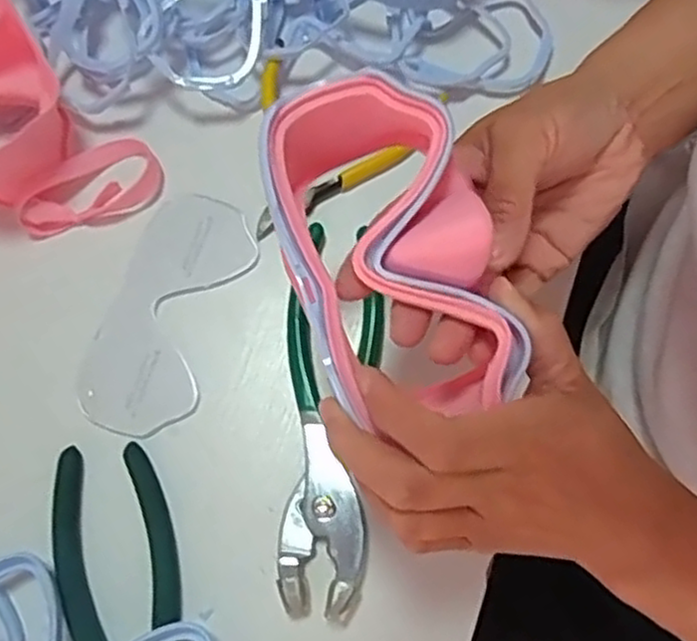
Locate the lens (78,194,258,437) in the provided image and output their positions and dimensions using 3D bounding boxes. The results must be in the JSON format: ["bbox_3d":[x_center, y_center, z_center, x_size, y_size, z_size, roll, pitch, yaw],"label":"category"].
[{"bbox_3d":[-0.099,-0.005,0.403,0.064,0.005,0.137,18,75,7],"label":"lens"}]

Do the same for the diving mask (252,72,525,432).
[{"bbox_3d":[0.012,-0.025,0.289,0.078,0.057,0.129,-19,73,-4],"label":"diving mask"}]

